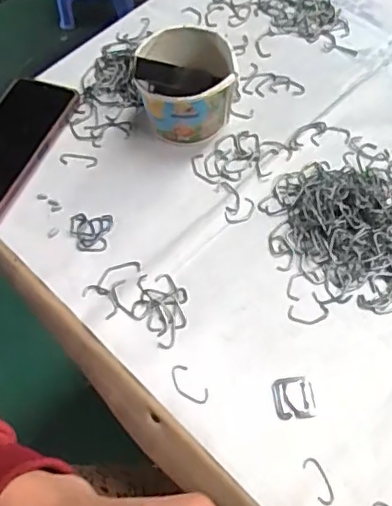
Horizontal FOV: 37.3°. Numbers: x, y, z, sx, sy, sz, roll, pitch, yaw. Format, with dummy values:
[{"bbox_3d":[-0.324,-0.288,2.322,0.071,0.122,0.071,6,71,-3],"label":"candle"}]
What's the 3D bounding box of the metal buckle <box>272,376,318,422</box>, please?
[{"bbox_3d":[0.077,0.114,0.457,0.031,0.004,0.032,-10,63,-1],"label":"metal buckle"}]

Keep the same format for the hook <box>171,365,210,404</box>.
[{"bbox_3d":[-0.006,0.106,0.463,0.018,0.004,0.037,-39,67,-15],"label":"hook"}]

